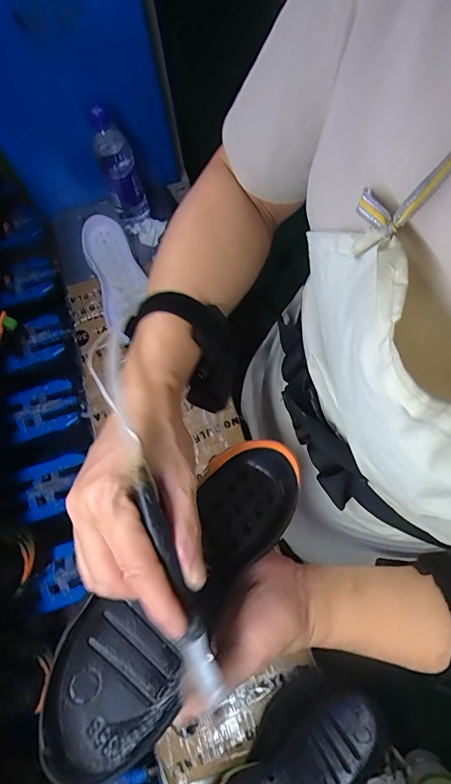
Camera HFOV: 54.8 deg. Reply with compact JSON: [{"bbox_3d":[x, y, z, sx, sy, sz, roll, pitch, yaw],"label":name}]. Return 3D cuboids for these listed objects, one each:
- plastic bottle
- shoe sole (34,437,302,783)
[{"bbox_3d":[-0.182,-0.381,0.757,0.061,0.229,0.060,-17,70,-5],"label":"plastic bottle"},{"bbox_3d":[-0.026,0.138,0.314,0.095,0.038,0.240,37,64,14],"label":"shoe sole"}]

